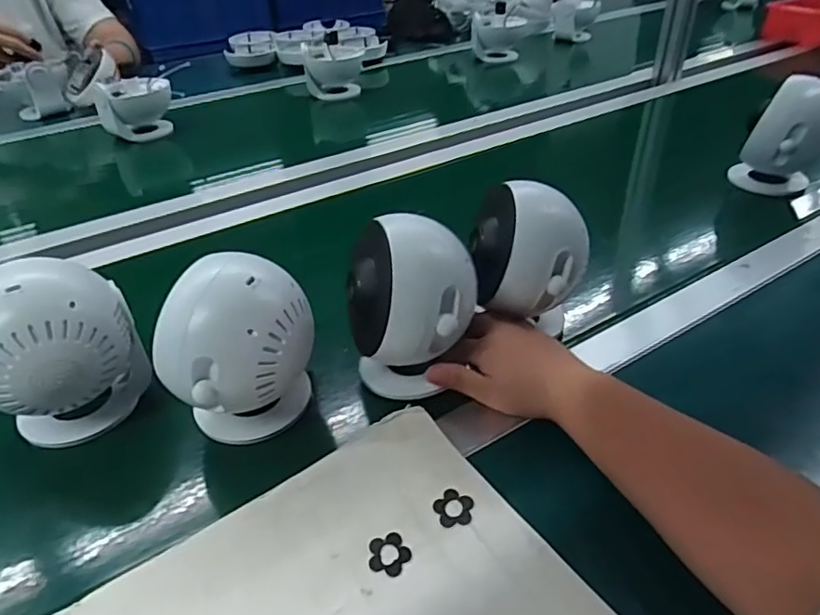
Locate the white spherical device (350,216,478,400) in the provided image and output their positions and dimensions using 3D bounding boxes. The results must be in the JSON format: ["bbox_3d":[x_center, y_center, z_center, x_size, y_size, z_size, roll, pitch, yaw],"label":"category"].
[{"bbox_3d":[0.003,0.003,0.440,0.094,0.129,0.080,-4,37,-3],"label":"white spherical device"}]

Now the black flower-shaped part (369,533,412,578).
[{"bbox_3d":[-0.013,0.152,0.356,0.026,0.004,0.026,-2,37,1],"label":"black flower-shaped part"}]

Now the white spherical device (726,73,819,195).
[{"bbox_3d":[0.476,-0.213,0.714,0.100,0.133,0.078,18,35,31],"label":"white spherical device"}]

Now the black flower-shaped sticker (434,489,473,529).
[{"bbox_3d":[0.029,0.132,0.376,0.025,0.004,0.026,15,40,22],"label":"black flower-shaped sticker"}]

